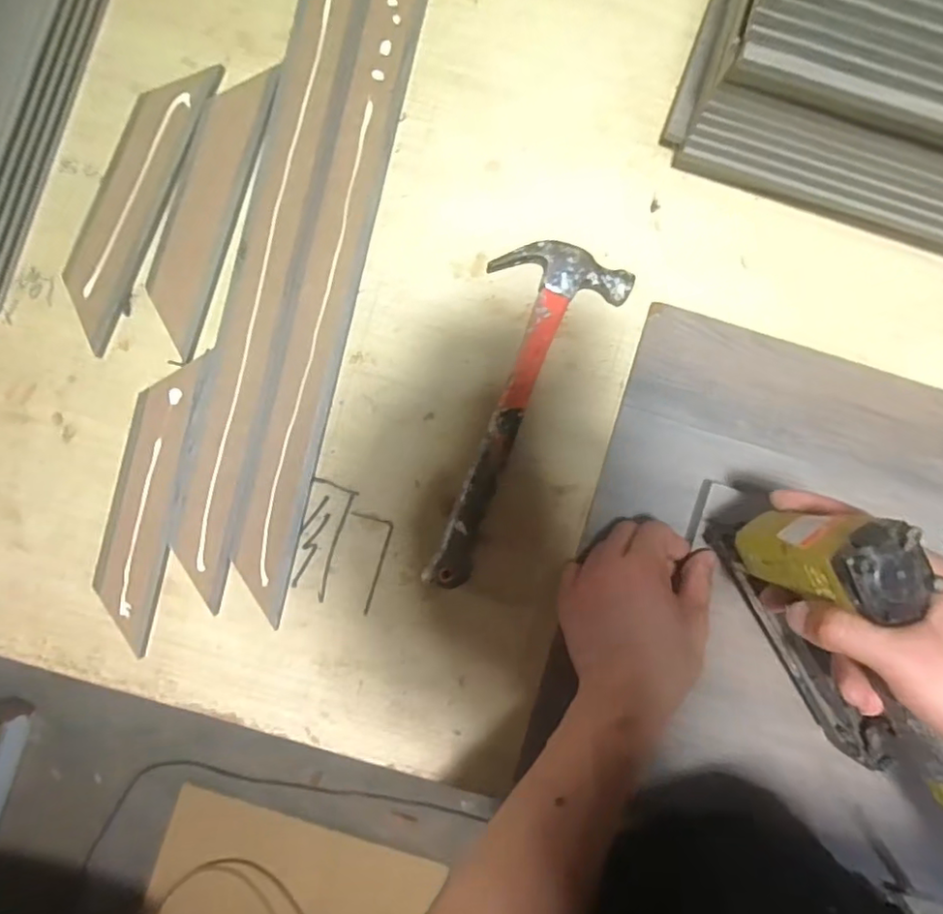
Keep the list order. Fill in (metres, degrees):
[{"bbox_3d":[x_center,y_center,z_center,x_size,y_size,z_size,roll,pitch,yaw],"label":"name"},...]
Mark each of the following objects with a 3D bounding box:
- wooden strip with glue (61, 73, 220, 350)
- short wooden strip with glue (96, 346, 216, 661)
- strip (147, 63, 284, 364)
[{"bbox_3d":[-0.250,-0.190,0.440,0.054,0.007,0.216,23,88,-1],"label":"wooden strip with glue"},{"bbox_3d":[-0.236,0.028,0.437,0.046,0.009,0.211,12,88,-1],"label":"short wooden strip with glue"},{"bbox_3d":[-0.193,-0.186,0.441,0.046,0.004,0.214,18,88,-1],"label":"strip"}]

